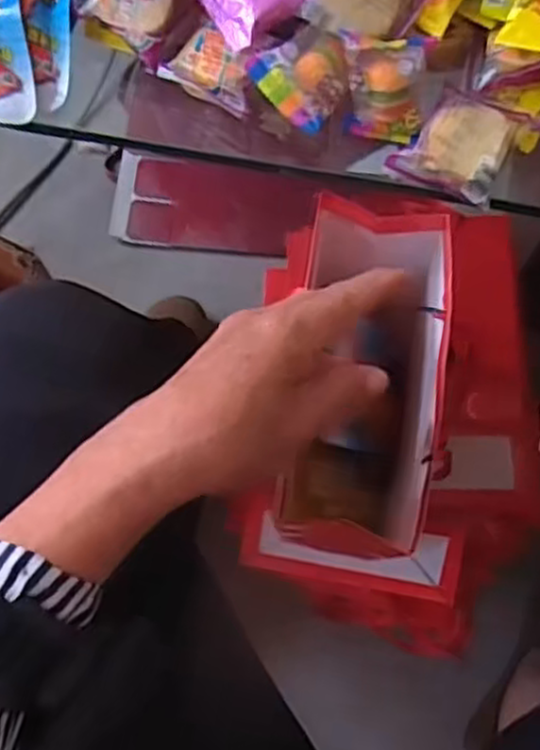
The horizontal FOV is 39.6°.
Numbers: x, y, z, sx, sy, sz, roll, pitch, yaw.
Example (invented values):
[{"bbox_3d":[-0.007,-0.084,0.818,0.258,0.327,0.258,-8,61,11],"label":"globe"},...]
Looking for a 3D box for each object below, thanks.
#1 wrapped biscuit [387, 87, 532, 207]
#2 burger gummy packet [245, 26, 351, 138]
[{"bbox_3d":[0.092,-0.115,0.372,0.052,0.022,0.046,21,72,10],"label":"wrapped biscuit"},{"bbox_3d":[0.019,-0.153,0.381,0.044,0.010,0.047,-42,91,-3],"label":"burger gummy packet"}]

